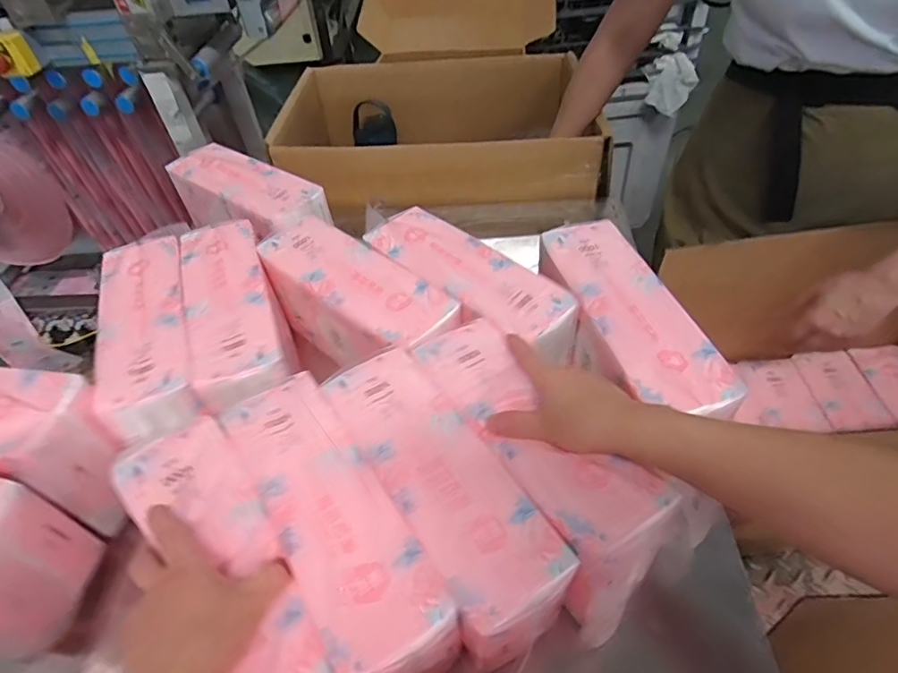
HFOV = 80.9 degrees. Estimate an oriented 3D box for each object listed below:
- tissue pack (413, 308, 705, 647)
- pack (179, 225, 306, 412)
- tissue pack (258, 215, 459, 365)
[{"bbox_3d":[0.076,0.093,0.454,0.100,0.083,0.272,-28,57,-19],"label":"tissue pack"},{"bbox_3d":[-0.238,-0.016,0.613,0.090,0.116,0.279,-18,48,-11],"label":"pack"},{"bbox_3d":[-0.100,-0.029,0.613,0.251,0.115,0.095,33,58,31],"label":"tissue pack"}]

